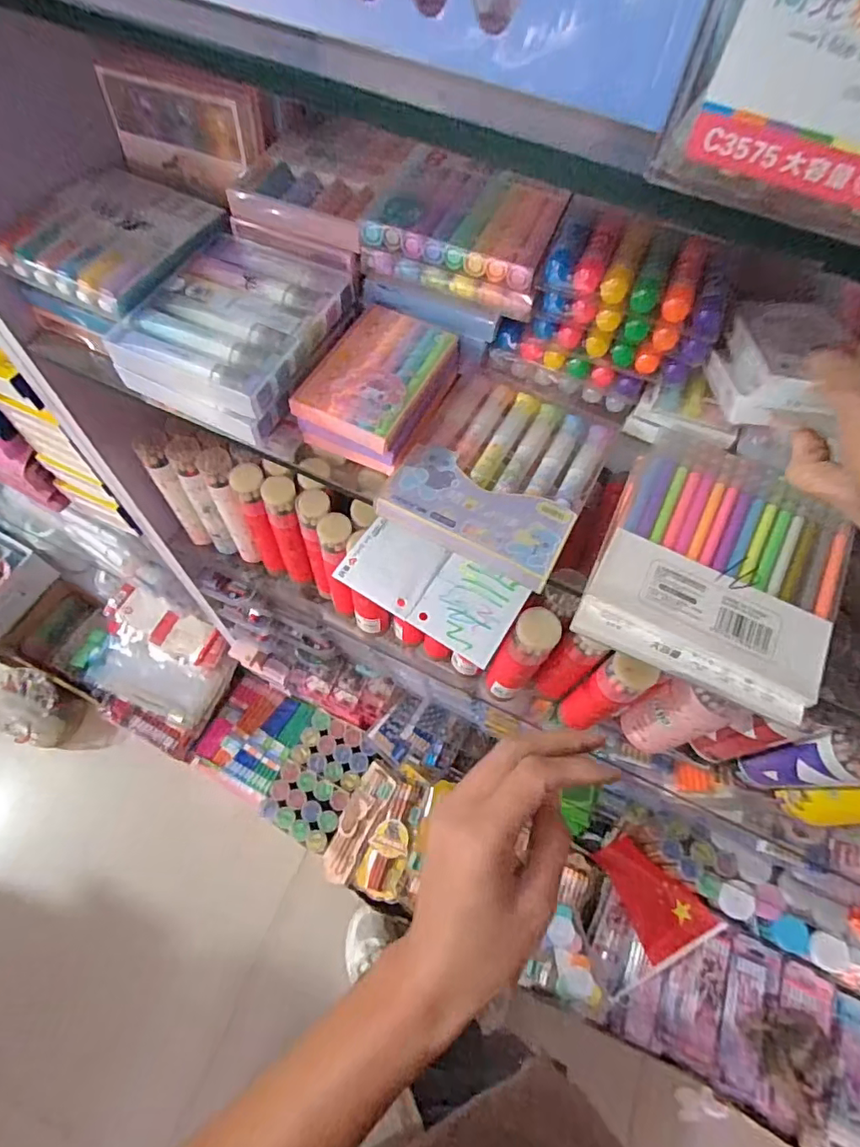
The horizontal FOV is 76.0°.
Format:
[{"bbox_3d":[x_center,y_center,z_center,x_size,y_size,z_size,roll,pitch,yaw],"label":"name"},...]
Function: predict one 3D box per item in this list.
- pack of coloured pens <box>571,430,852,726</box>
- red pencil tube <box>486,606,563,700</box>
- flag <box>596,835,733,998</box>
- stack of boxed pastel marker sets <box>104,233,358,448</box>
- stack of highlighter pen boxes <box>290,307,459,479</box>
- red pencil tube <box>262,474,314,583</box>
[{"bbox_3d":[0.190,-0.009,0.364,0.142,0.026,0.164,24,64,9],"label":"pack of coloured pens"},{"bbox_3d":[0.089,0.087,0.550,0.039,0.181,0.032,32,65,13],"label":"red pencil tube"},{"bbox_3d":[0.373,0.593,0.981,0.214,0.060,0.199,-24,67,-15],"label":"flag"},{"bbox_3d":[-0.138,-0.178,0.404,0.123,0.045,0.142,26,64,10],"label":"stack of boxed pastel marker sets"},{"bbox_3d":[-0.040,-0.135,0.404,0.082,0.033,0.132,24,64,9],"label":"stack of highlighter pen boxes"},{"bbox_3d":[-0.153,-0.040,0.607,0.034,0.175,0.034,-17,65,-12],"label":"red pencil tube"}]

